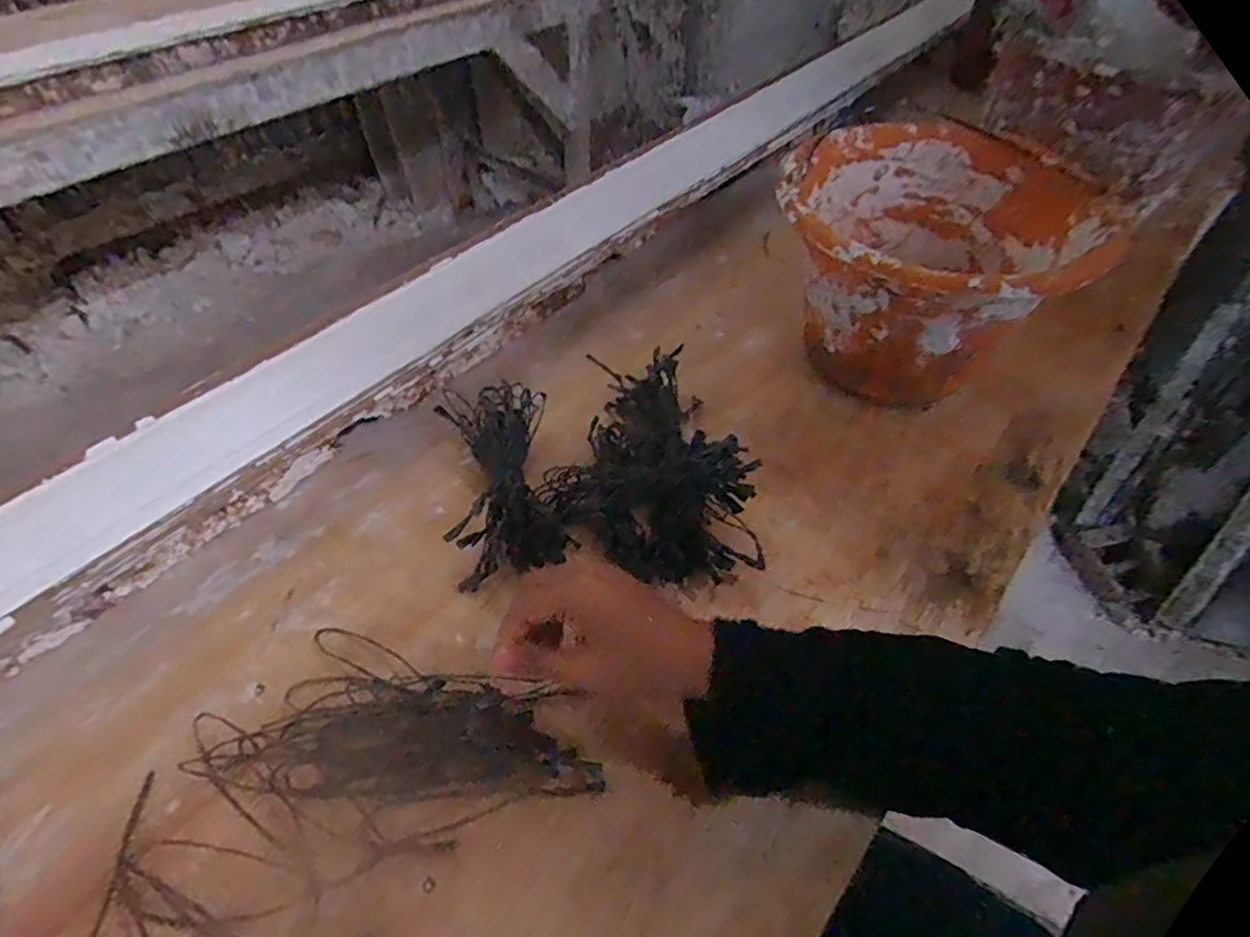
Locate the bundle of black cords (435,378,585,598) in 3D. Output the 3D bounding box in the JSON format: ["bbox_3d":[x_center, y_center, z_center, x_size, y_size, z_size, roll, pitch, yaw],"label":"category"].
[{"bbox_3d":[-0.095,0.005,0.505,0.084,0.039,0.168,-10,51,-10],"label":"bundle of black cords"}]

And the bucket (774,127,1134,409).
[{"bbox_3d":[0.245,-0.162,0.567,0.232,0.167,0.231,1,50,-1],"label":"bucket"}]

